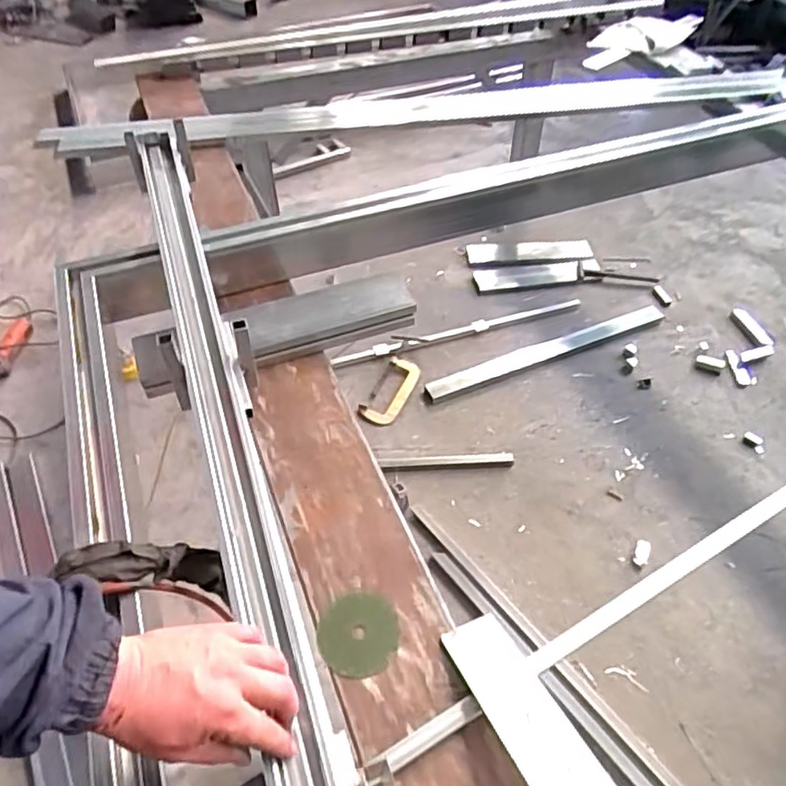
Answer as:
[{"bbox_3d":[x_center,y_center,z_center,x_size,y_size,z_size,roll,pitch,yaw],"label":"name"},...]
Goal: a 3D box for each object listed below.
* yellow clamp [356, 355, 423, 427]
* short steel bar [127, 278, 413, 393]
[{"bbox_3d":[-0.003,-0.015,1.831,0.116,0.024,0.244,19,52,17],"label":"yellow clamp"},{"bbox_3d":[-0.115,-0.128,1.026,0.288,0.047,0.109,-15,50,-12],"label":"short steel bar"}]

